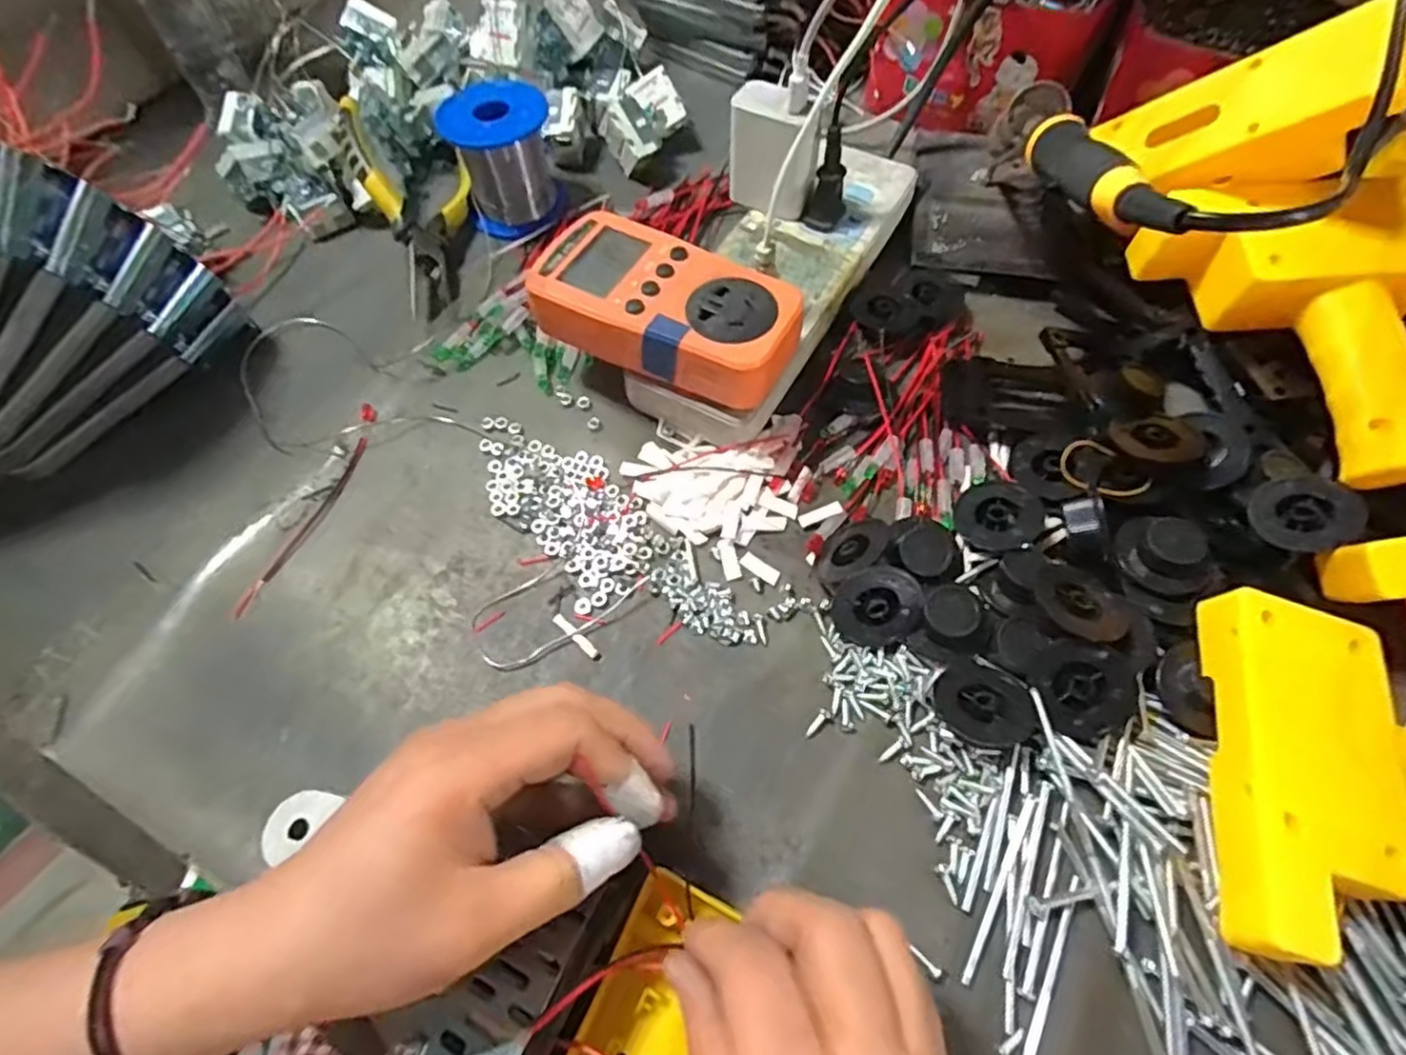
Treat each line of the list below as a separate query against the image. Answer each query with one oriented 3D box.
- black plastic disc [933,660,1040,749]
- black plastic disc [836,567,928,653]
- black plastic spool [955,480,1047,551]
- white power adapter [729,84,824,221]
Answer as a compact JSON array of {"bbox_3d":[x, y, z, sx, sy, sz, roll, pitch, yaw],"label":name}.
[{"bbox_3d":[0.115,0.074,0.280,0.039,0.014,0.031,40,70,21],"label":"black plastic disc"},{"bbox_3d":[0.076,0.036,0.296,0.036,0.037,0.009,7,21,-3],"label":"black plastic disc"},{"bbox_3d":[0.142,-0.005,0.326,0.037,0.012,0.036,-1,62,2],"label":"black plastic spool"},{"bbox_3d":[0.038,-0.204,0.373,0.043,0.054,0.029,39,70,20],"label":"white power adapter"}]

